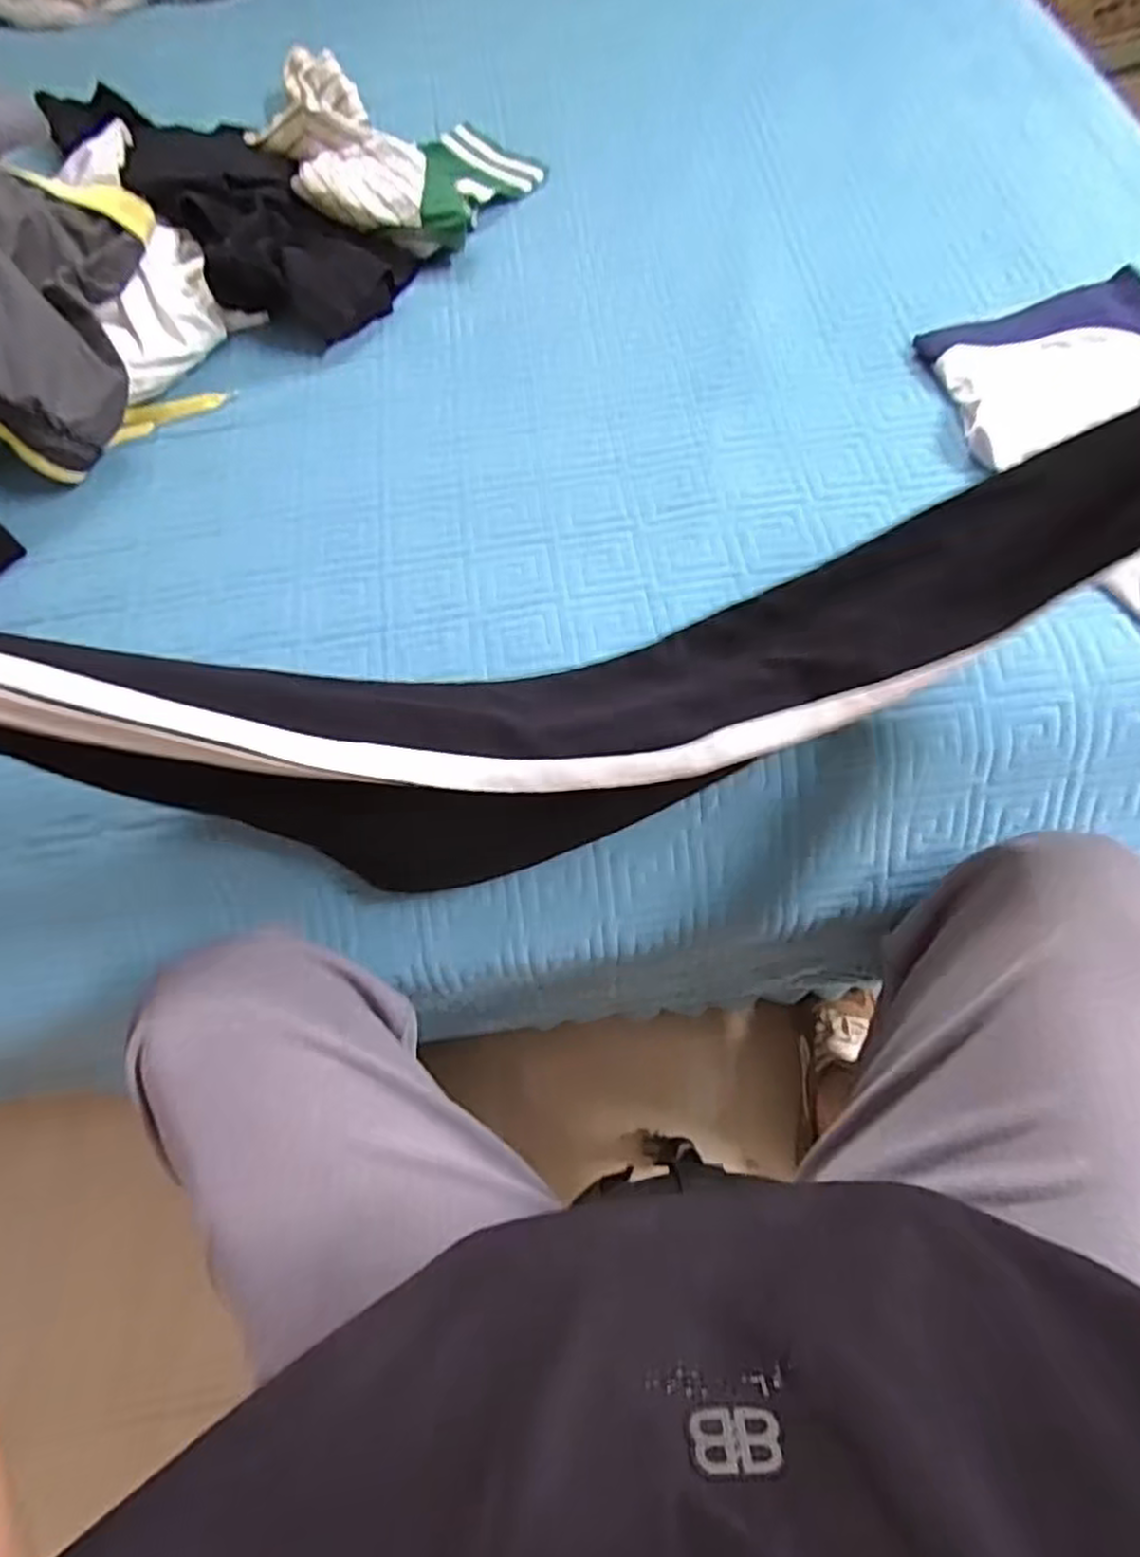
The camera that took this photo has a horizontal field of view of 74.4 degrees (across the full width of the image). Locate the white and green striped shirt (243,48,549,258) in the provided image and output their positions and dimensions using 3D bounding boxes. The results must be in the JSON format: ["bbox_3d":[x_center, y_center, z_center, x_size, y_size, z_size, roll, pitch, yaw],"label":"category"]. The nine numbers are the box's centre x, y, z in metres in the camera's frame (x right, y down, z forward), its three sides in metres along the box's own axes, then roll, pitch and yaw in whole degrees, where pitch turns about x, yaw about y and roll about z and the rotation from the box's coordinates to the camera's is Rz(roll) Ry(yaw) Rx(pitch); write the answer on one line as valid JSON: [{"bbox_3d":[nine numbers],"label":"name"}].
[{"bbox_3d":[-0.191,-0.657,0.773,0.288,0.077,0.233,27,69,15],"label":"white and green striped shirt"}]

